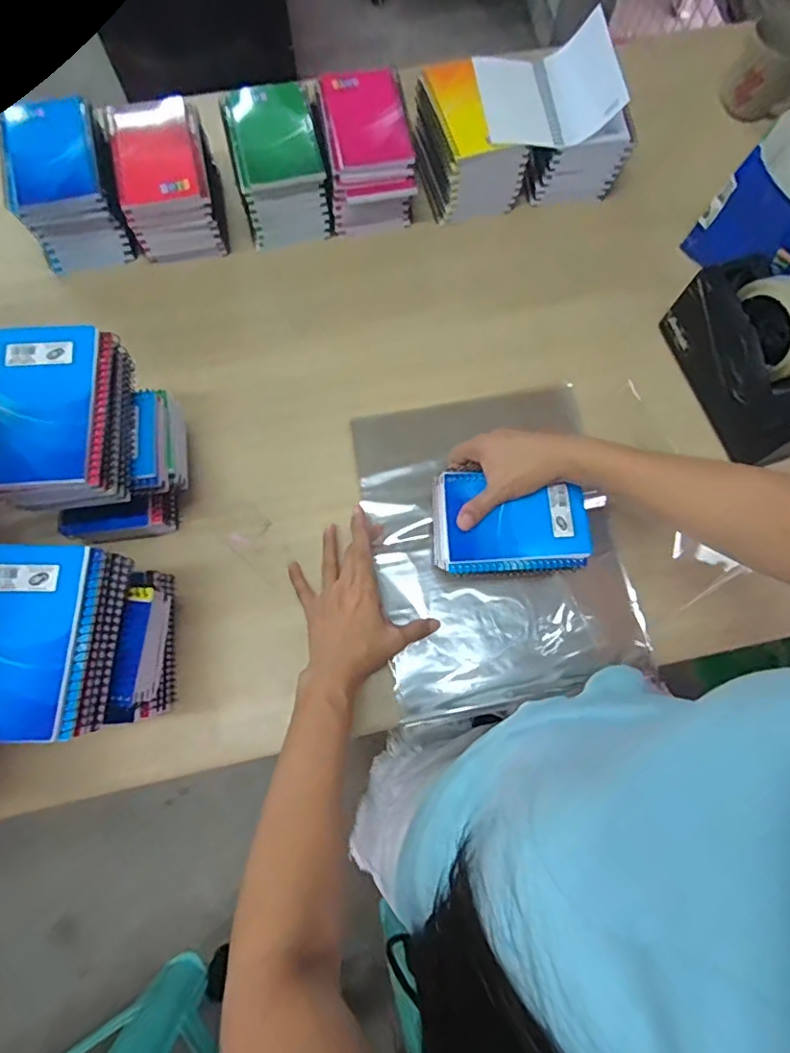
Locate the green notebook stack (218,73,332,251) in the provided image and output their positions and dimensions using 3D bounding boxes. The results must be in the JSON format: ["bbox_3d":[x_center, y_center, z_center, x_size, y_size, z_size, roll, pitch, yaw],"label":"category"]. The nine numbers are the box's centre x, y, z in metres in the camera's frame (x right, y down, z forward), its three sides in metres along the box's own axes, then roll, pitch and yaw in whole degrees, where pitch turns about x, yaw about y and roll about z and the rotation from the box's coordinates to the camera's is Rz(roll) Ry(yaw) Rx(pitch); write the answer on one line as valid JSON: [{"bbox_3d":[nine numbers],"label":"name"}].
[{"bbox_3d":[-0.132,-0.420,0.632,0.104,0.091,0.137,-13,75,-5],"label":"green notebook stack"}]

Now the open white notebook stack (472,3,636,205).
[{"bbox_3d":[0.176,-0.477,0.631,0.161,0.122,0.138,-9,75,-4],"label":"open white notebook stack"}]

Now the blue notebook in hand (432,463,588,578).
[{"bbox_3d":[0.105,-0.004,0.499,0.143,0.032,0.091,-3,75,-2],"label":"blue notebook in hand"}]

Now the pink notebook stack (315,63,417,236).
[{"bbox_3d":[-0.032,-0.433,0.634,0.096,0.090,0.141,-8,75,-3],"label":"pink notebook stack"}]

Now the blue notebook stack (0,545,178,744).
[{"bbox_3d":[-0.246,0.097,0.445,0.108,0.172,0.129,2,74,-1],"label":"blue notebook stack"}]

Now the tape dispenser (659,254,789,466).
[{"bbox_3d":[0.373,-0.173,0.556,0.076,0.113,0.202,-16,75,-6],"label":"tape dispenser"}]

